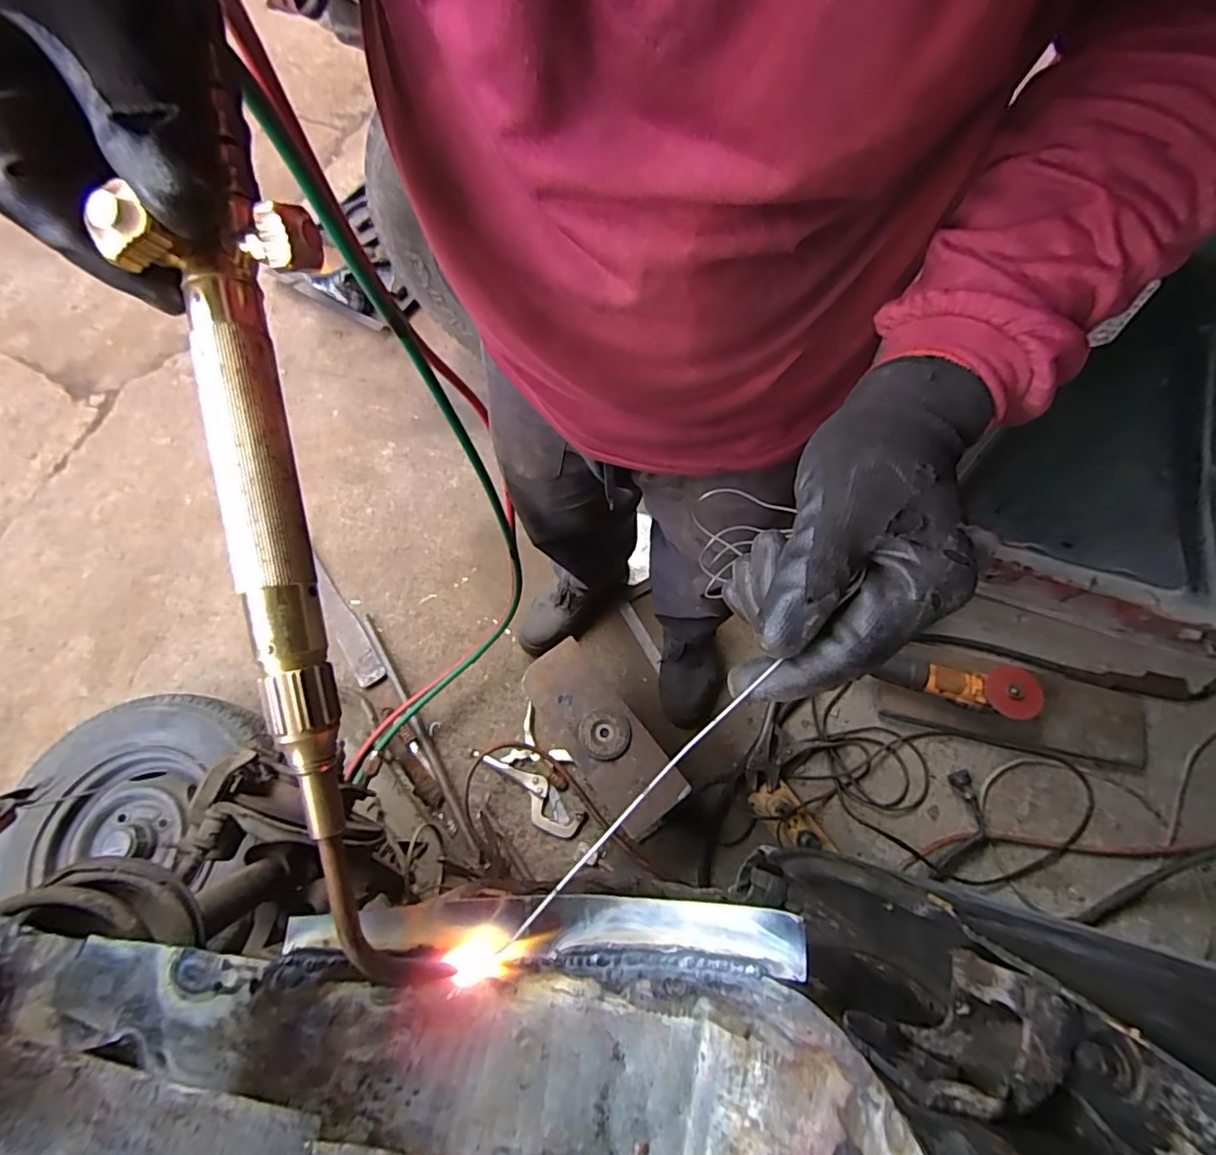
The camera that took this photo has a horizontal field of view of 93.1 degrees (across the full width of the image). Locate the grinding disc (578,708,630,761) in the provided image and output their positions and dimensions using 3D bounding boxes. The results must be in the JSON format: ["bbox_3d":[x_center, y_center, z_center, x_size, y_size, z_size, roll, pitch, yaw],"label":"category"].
[{"bbox_3d":[-0.007,0.255,0.938,0.080,0.006,0.078,-1,68,2],"label":"grinding disc"}]

